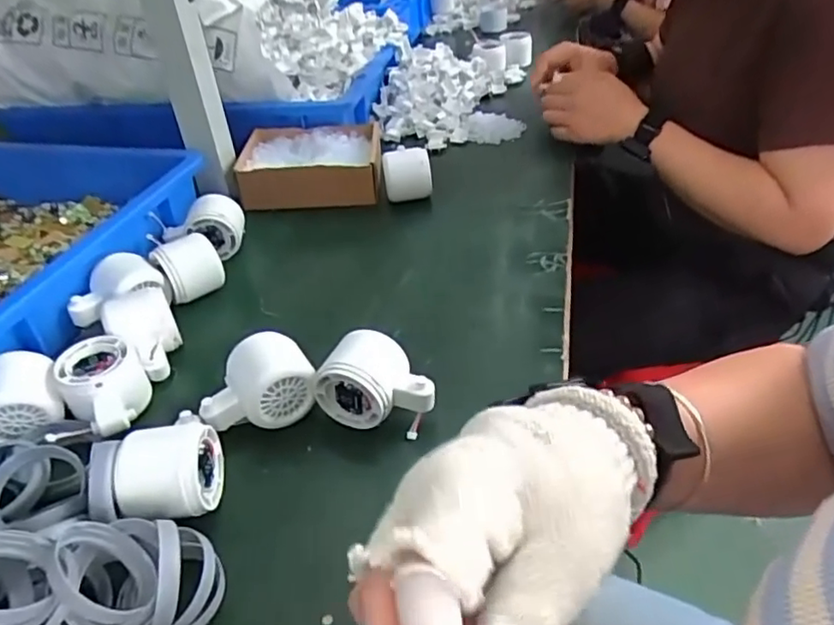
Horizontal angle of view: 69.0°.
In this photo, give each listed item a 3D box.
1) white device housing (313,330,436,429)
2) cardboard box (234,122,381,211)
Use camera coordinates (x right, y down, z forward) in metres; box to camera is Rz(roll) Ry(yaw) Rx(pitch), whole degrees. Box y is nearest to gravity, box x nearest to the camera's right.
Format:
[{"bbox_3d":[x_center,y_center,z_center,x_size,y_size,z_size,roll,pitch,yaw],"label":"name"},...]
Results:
[{"bbox_3d":[-0.027,0.054,0.448,0.082,0.057,0.052,14,41,22],"label":"white device housing"},{"bbox_3d":[-0.134,-0.190,0.782,0.167,0.053,0.142,-3,37,2],"label":"cardboard box"}]

